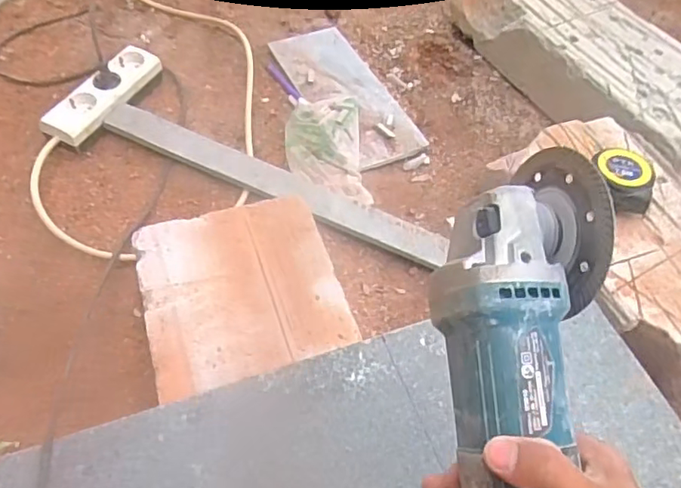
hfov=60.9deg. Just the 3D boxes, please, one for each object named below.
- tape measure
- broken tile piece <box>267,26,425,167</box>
[{"bbox_3d":[0.317,-0.073,0.662,0.060,0.046,0.087,16,57,10],"label":"tape measure"},{"bbox_3d":[0.005,-0.240,0.901,0.122,0.009,0.321,-21,58,-15],"label":"broken tile piece"}]

